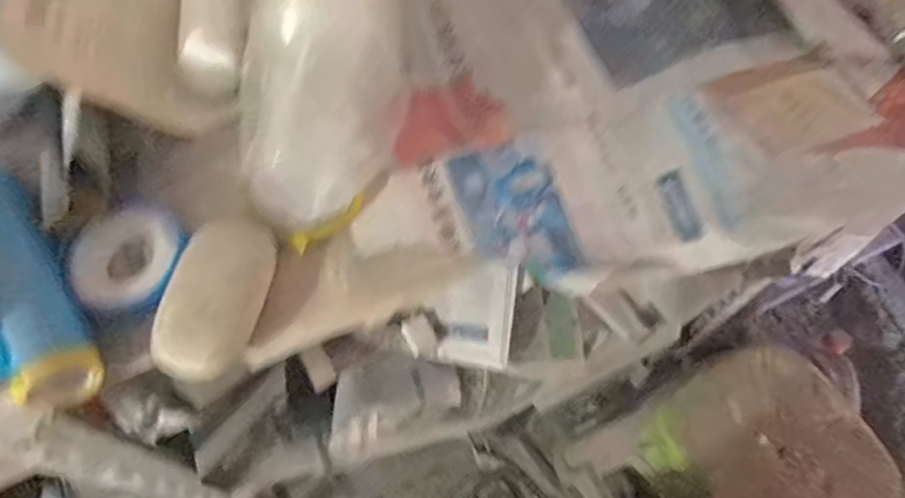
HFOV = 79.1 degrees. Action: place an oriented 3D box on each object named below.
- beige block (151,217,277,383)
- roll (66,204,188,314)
[{"bbox_3d":[-0.143,0.025,0.330,0.052,0.025,0.103,9,58,6],"label":"beige block"},{"bbox_3d":[-0.202,0.006,0.344,0.057,0.029,0.065,19,60,11],"label":"roll"}]

